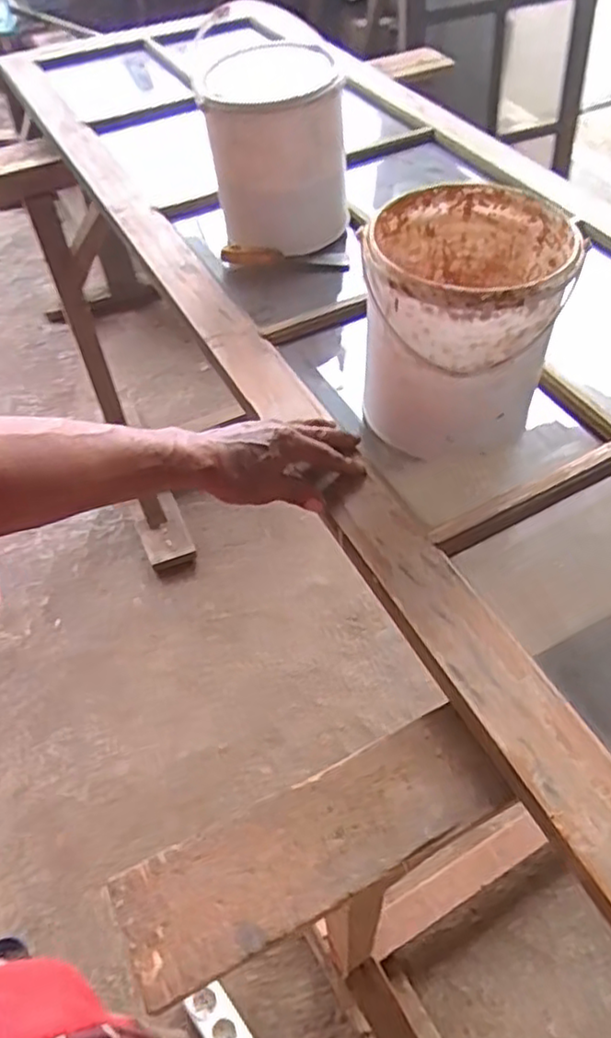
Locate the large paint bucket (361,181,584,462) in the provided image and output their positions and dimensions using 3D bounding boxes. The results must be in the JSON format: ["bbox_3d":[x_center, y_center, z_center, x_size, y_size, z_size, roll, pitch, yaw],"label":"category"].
[{"bbox_3d":[0.145,-0.190,0.642,0.165,0.172,0.194,11,54,9],"label":"large paint bucket"}]

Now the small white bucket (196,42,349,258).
[{"bbox_3d":[-0.034,-0.475,0.875,0.166,0.184,0.169,-6,53,-4],"label":"small white bucket"}]

